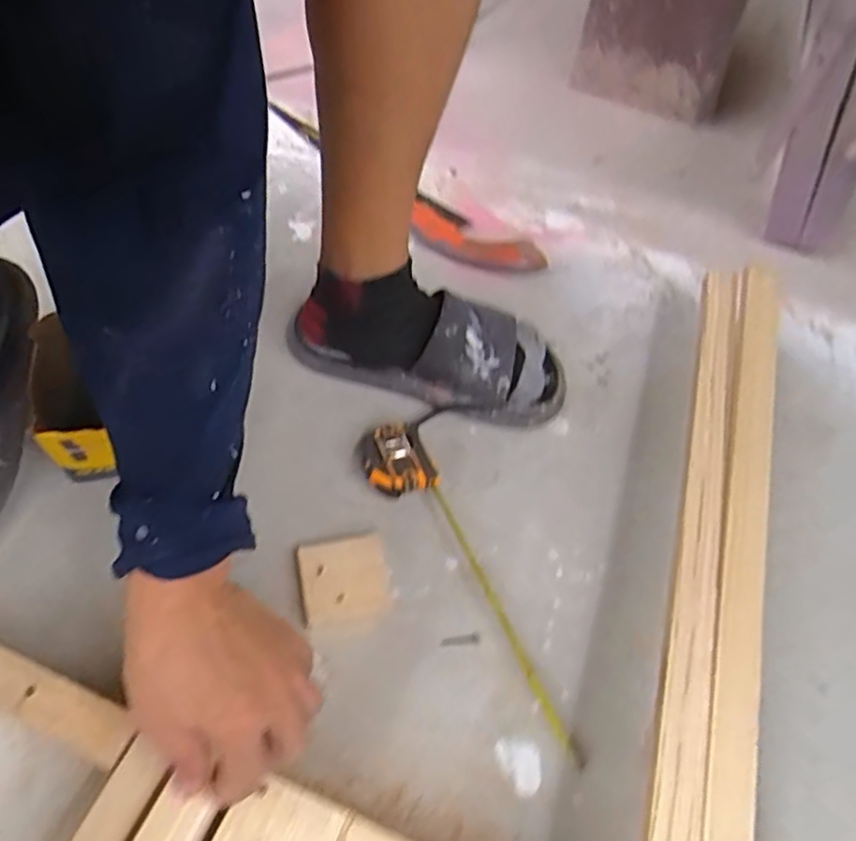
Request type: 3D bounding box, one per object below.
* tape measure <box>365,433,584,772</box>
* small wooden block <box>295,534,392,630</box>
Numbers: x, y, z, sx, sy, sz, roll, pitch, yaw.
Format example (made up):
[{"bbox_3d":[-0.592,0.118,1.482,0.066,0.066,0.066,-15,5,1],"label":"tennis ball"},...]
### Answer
[{"bbox_3d":[0.035,0.134,0.557,0.056,0.036,0.322,-26,64,-19],"label":"tape measure"},{"bbox_3d":[-0.072,0.138,0.555,0.073,0.010,0.075,-8,59,-9],"label":"small wooden block"}]

